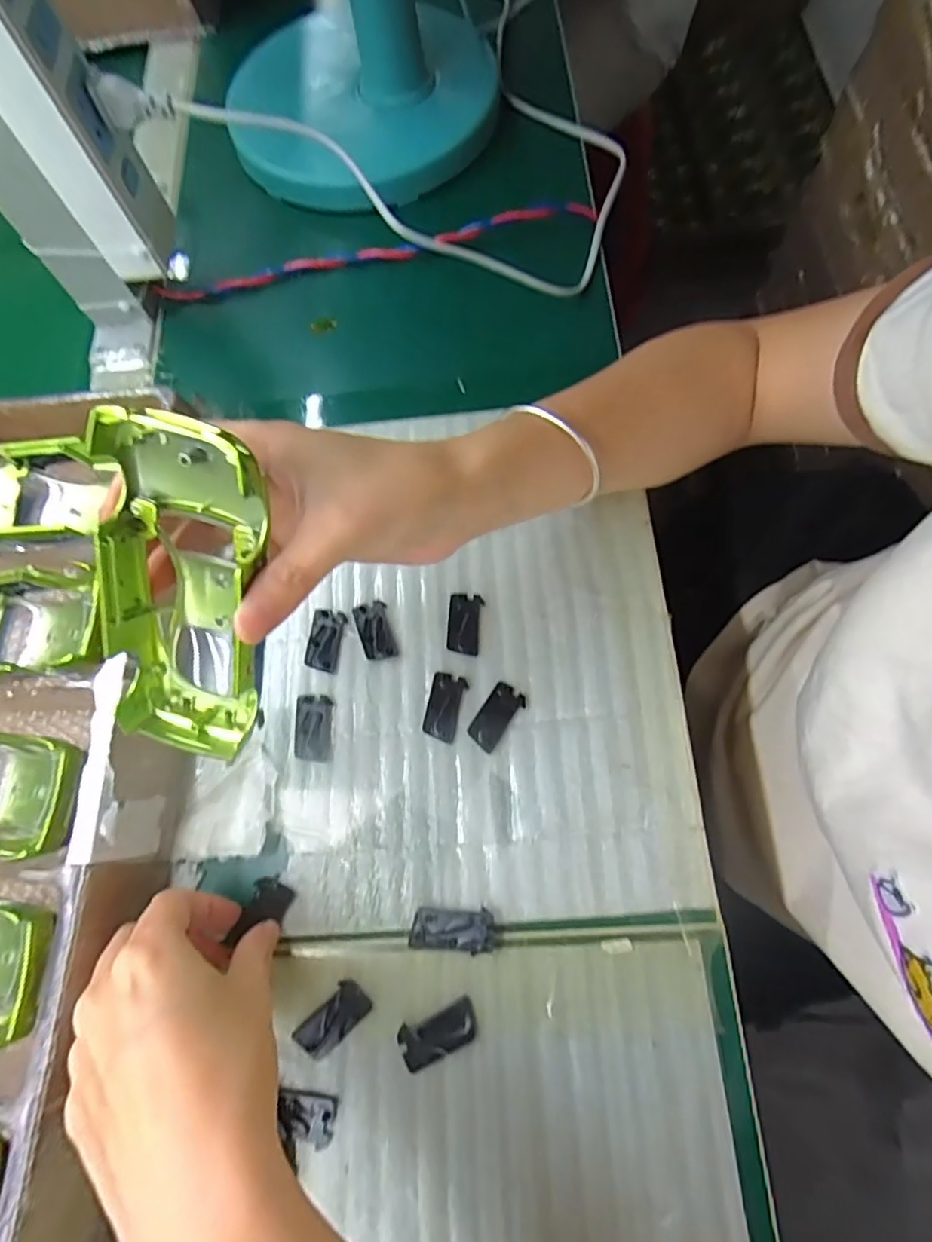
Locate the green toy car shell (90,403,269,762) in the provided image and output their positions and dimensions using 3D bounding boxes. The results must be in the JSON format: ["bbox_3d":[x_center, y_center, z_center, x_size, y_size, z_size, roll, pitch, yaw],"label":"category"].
[{"bbox_3d":[-0.099,-0.008,0.223,0.056,0.127,0.032,17,31,7],"label":"green toy car shell"}]

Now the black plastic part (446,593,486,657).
[{"bbox_3d":[-0.001,0.001,0.318,0.018,0.004,0.033,7,72,7],"label":"black plastic part"}]

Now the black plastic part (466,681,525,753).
[{"bbox_3d":[0.015,0.047,0.302,0.017,0.004,0.033,35,77,15],"label":"black plastic part"}]

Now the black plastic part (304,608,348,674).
[{"bbox_3d":[-0.075,0.010,0.323,0.017,0.005,0.032,9,72,8],"label":"black plastic part"}]

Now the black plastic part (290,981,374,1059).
[{"bbox_3d":[-0.058,0.176,0.267,0.017,0.004,0.033,42,79,16],"label":"black plastic part"}]

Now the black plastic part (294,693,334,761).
[{"bbox_3d":[-0.078,0.054,0.307,0.019,0.004,0.033,-4,71,3],"label":"black plastic part"}]

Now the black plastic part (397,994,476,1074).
[{"bbox_3d":[-0.012,0.179,0.262,0.033,0.004,0.018,-21,71,-3],"label":"black plastic part"}]

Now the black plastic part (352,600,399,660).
[{"bbox_3d":[-0.049,0.005,0.321,0.018,0.004,0.032,-14,71,0],"label":"black plastic part"}]

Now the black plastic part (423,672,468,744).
[{"bbox_3d":[-0.011,0.043,0.305,0.017,0.004,0.033,11,72,8],"label":"black plastic part"}]

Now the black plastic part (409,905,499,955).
[{"bbox_3d":[-0.005,0.140,0.274,0.040,0.007,0.018,-1,71,4],"label":"black plastic part"}]

